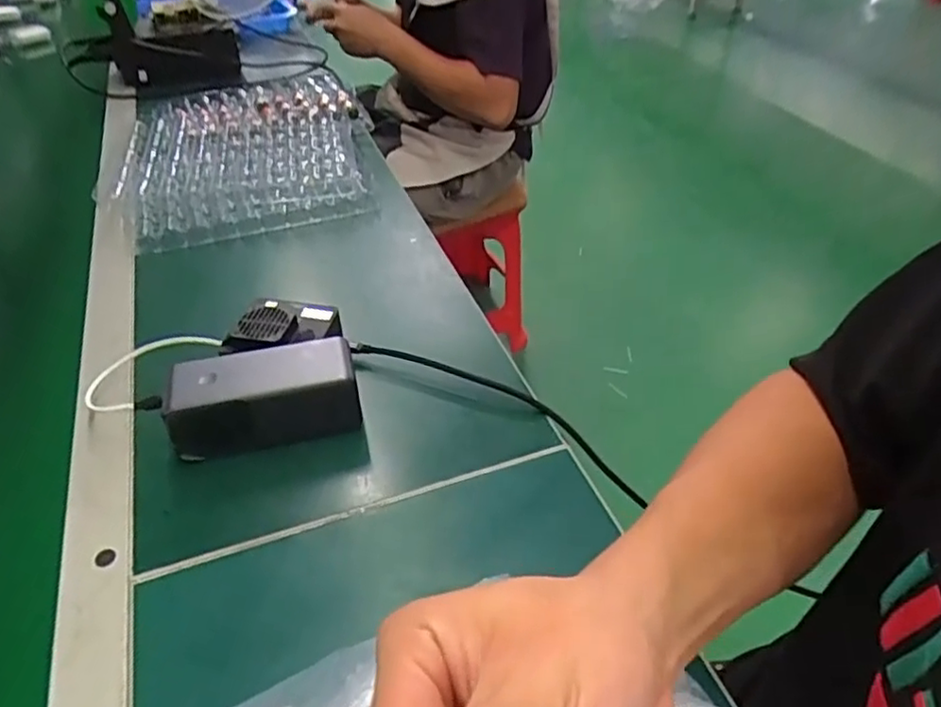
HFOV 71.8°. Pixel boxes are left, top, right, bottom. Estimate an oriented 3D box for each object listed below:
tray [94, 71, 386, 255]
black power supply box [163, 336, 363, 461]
[{"bbox_3d":[-0.274,-0.270,0.814,0.299,0.044,0.399,-12,43,-12],"label":"tray"},{"bbox_3d":[-0.148,0.032,0.469,0.128,0.057,0.052,-11,43,-12],"label":"black power supply box"}]

